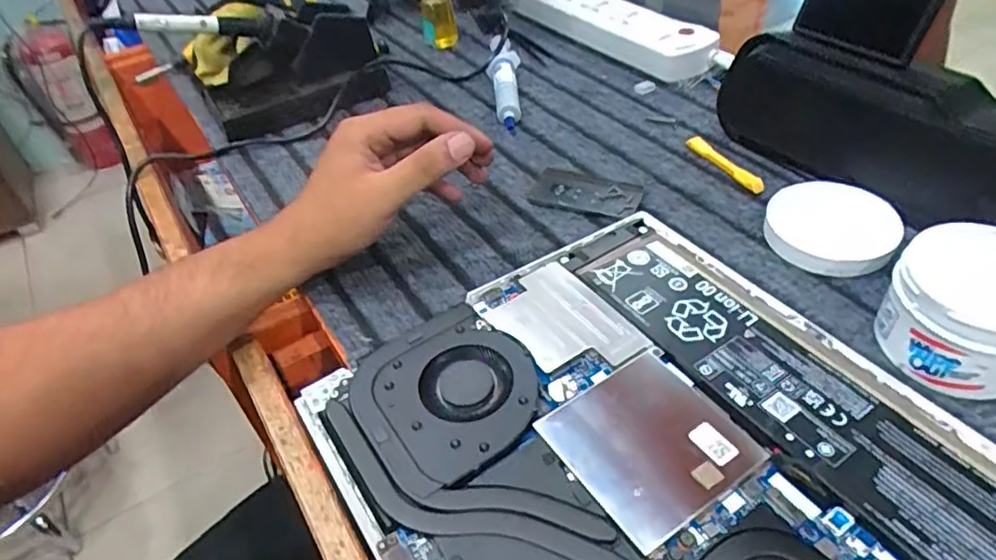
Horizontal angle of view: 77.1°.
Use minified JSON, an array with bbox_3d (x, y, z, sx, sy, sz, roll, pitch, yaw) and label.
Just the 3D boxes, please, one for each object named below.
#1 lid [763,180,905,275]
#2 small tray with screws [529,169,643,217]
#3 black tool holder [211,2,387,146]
[{"bbox_3d":[0.217,-0.034,0.407,0.077,0.013,0.071,8,60,24],"label":"lid"},{"bbox_3d":[0.065,-0.068,0.468,0.079,0.006,0.044,15,47,21],"label":"small tray with screws"},{"bbox_3d":[-0.189,-0.198,0.581,0.162,0.080,0.090,-19,45,-14],"label":"black tool holder"}]

